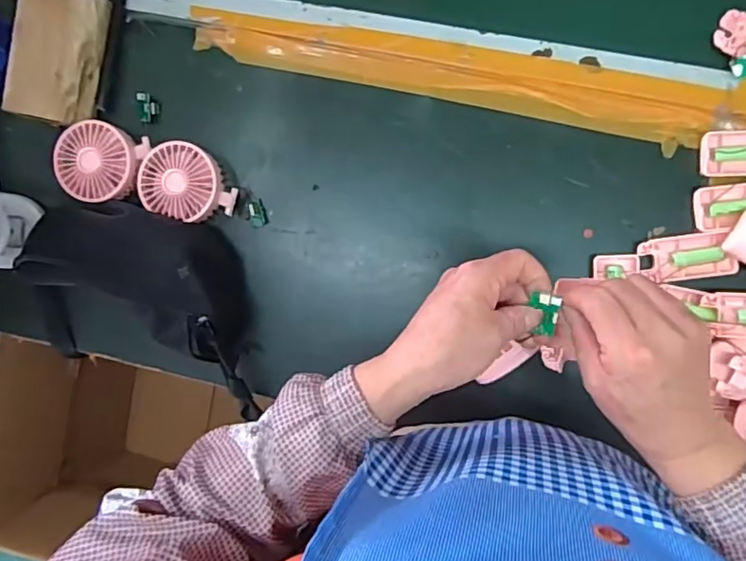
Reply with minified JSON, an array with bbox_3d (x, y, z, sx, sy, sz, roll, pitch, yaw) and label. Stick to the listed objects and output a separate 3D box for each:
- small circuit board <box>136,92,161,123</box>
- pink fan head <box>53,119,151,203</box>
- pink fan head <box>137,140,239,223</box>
[{"bbox_3d":[-0.255,-0.197,0.651,0.022,0.005,0.034,-7,90,8],"label":"small circuit board"},{"bbox_3d":[-0.303,-0.130,0.641,0.093,0.041,0.085,1,94,7],"label":"pink fan head"},{"bbox_3d":[-0.200,-0.106,0.634,0.107,0.040,0.082,18,96,6],"label":"pink fan head"}]

